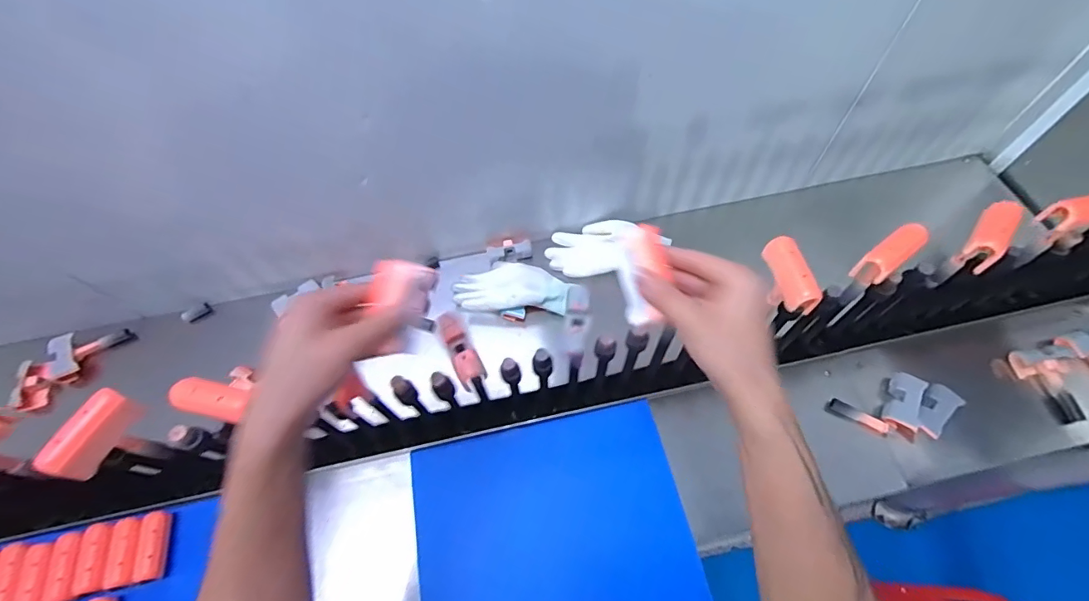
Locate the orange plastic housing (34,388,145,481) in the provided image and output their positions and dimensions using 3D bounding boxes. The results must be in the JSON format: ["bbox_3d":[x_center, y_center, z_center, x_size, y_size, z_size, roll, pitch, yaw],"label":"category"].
[{"bbox_3d":[-0.404,0.120,0.422,0.022,0.040,0.075,19,64,12],"label":"orange plastic housing"}]

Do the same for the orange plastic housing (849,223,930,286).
[{"bbox_3d":[0.362,-0.047,0.494,0.089,0.030,0.029,-34,66,-15],"label":"orange plastic housing"}]

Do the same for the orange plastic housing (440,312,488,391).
[{"bbox_3d":[-0.079,0.048,0.452,0.024,0.019,0.075,-24,63,-11],"label":"orange plastic housing"}]

